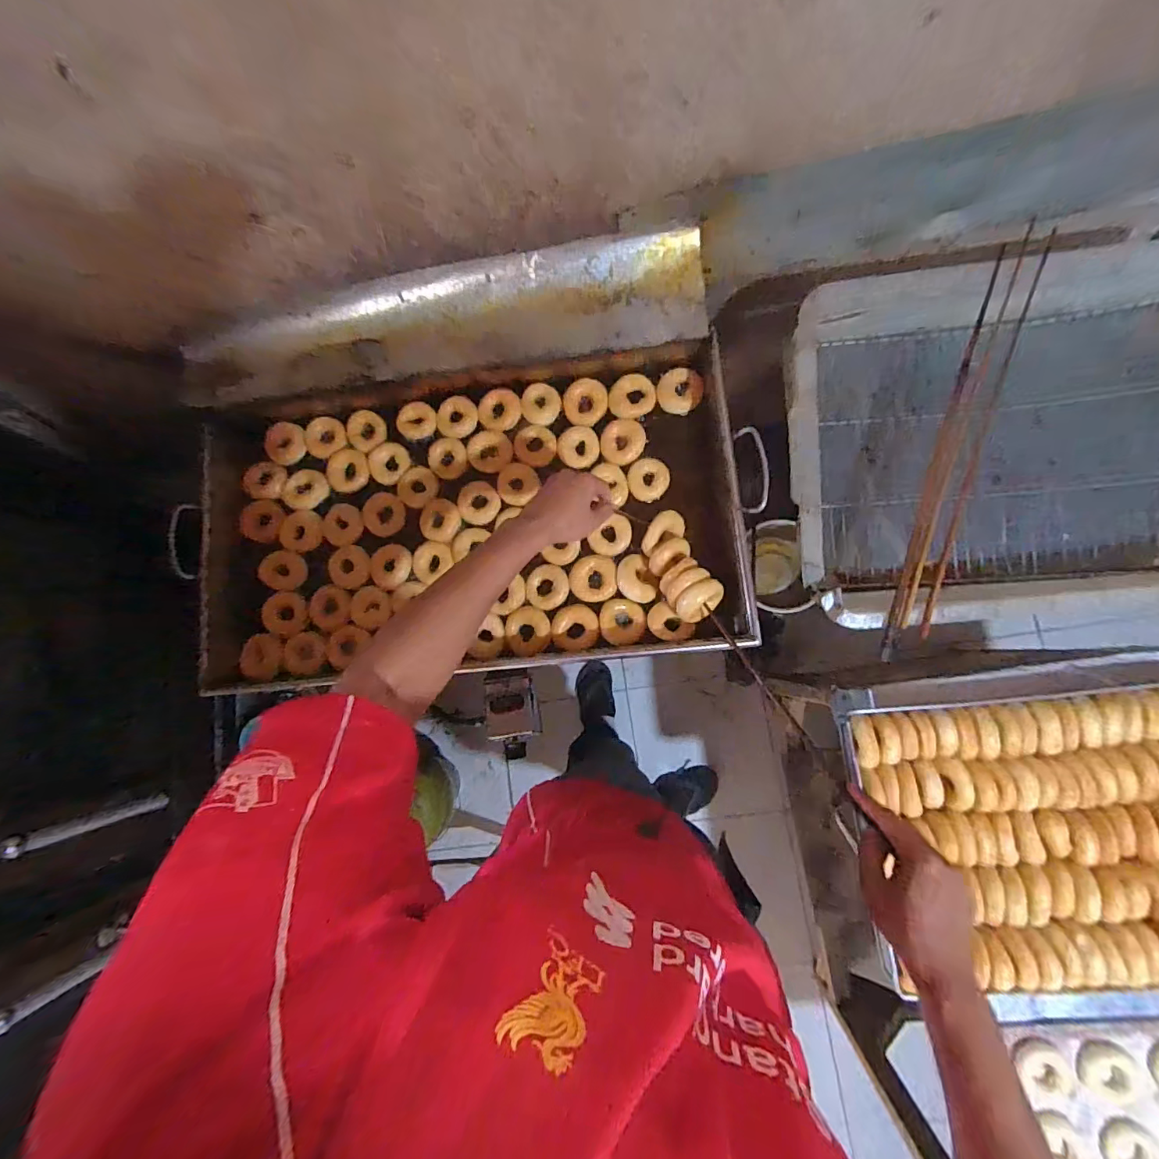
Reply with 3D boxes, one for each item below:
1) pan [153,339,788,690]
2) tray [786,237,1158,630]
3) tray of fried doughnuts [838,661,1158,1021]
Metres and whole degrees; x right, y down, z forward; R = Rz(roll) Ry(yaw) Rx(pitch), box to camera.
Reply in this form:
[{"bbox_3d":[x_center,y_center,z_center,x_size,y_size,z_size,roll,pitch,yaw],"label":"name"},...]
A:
[{"bbox_3d":[-0.177,-0.096,0.792,0.872,0.105,0.471,-6,82,7],"label":"pan"},{"bbox_3d":[0.636,-0.213,0.712,0.665,0.146,0.500,-7,82,7],"label":"tray"},{"bbox_3d":[0.725,0.334,0.648,0.643,0.073,0.410,-8,82,7],"label":"tray of fried doughnuts"}]

